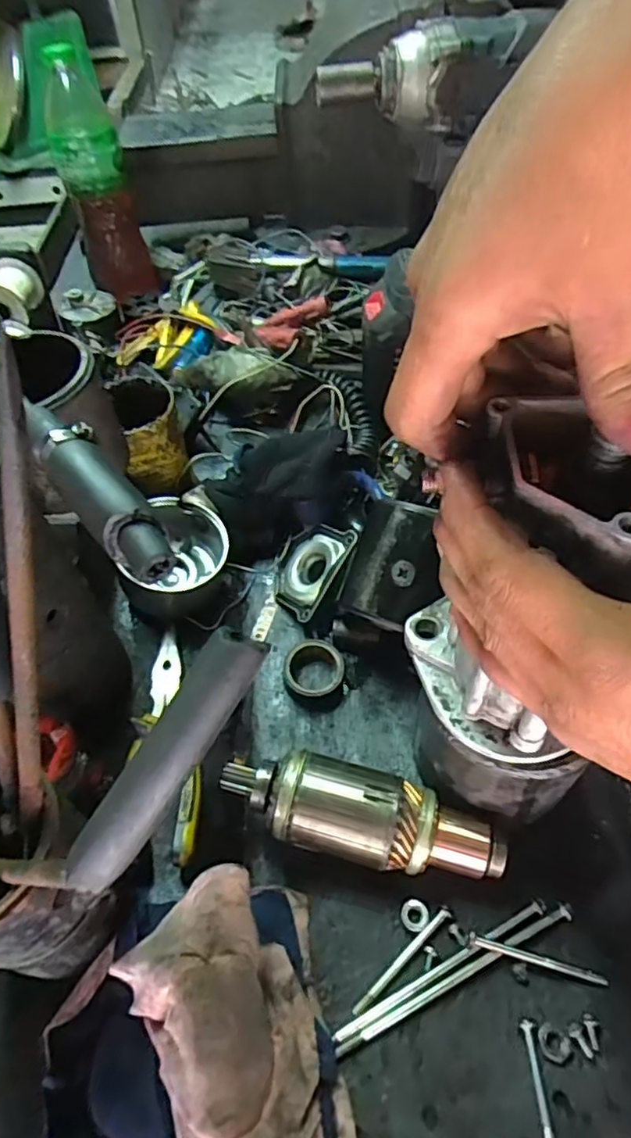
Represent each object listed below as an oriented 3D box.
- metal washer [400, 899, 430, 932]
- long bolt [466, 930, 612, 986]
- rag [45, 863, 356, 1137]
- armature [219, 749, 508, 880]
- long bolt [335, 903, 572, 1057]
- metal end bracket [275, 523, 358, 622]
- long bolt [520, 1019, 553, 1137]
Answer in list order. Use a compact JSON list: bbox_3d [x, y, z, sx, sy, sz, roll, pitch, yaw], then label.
[{"bbox_3d":[0.063,0.218,0.395,0.018,0.004,0.017,-2,53,3],"label":"metal washer"},{"bbox_3d":[0.133,0.233,0.375,0.081,0.007,0.007,12,56,10],"label":"long bolt"},{"bbox_3d":[-0.066,0.264,0.324,0.151,0.067,0.176,-15,54,-6],"label":"rag"},{"bbox_3d":[0.029,0.163,0.410,0.180,0.058,0.053,10,55,12],"label":"armature"},{"bbox_3d":[0.086,0.241,0.372,0.160,0.006,0.008,-23,55,-12],"label":"long bolt"},{"bbox_3d":[-0.004,-0.001,0.532,0.068,0.016,0.080,30,89,47],"label":"metal end bracket"},{"bbox_3d":[0.121,0.290,0.333,0.008,0.007,0.082,0,54,1],"label":"long bolt"}]

